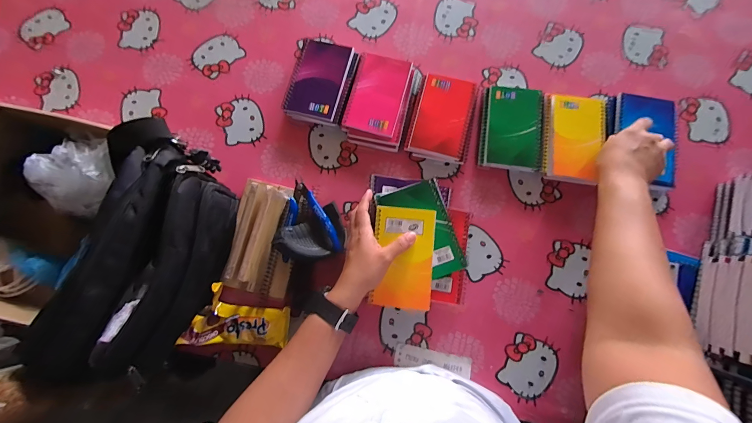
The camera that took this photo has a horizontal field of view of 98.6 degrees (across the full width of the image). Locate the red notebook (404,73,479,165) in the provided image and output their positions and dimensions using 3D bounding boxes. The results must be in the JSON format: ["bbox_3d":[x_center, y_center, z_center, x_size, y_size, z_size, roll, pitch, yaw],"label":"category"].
[{"bbox_3d":[0.106,-0.147,0.510,0.093,0.019,0.132,16,78,4],"label":"red notebook"}]

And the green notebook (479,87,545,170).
[{"bbox_3d":[0.213,-0.130,0.506,0.091,0.019,0.128,8,78,2],"label":"green notebook"}]

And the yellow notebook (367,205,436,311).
[{"bbox_3d":[0.037,0.061,0.436,0.079,0.013,0.132,5,78,2],"label":"yellow notebook"}]

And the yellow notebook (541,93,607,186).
[{"bbox_3d":[0.302,-0.111,0.494,0.088,0.014,0.146,9,76,5],"label":"yellow notebook"}]

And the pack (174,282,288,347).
[{"bbox_3d":[-0.184,0.144,0.444,0.125,0.041,0.077,9,77,-16],"label":"pack"}]

